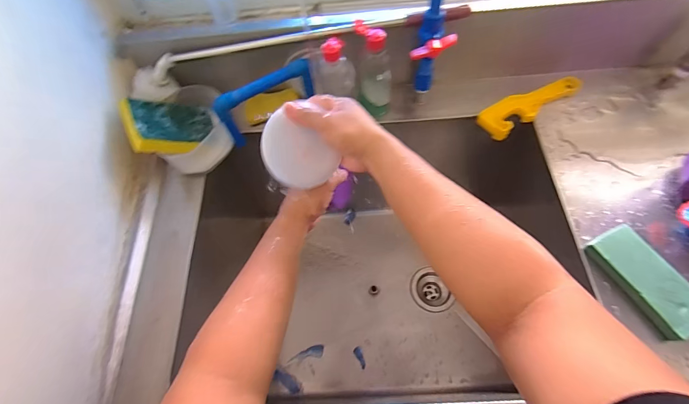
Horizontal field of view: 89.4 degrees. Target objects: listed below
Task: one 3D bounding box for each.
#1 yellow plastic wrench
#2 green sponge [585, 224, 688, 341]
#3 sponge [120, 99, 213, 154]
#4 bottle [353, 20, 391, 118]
[{"bbox_3d":[0.347,-0.181,0.640,0.211,0.034,0.061,-26,65,-9],"label":"yellow plastic wrench"},{"bbox_3d":[0.423,0.109,0.483,0.071,0.033,0.156,-26,65,-9],"label":"green sponge"},{"bbox_3d":[-0.293,-0.130,0.599,0.142,0.029,0.092,-7,67,-47],"label":"sponge"},{"bbox_3d":[0.051,-0.223,0.601,0.047,0.162,0.059,-23,64,-7],"label":"bottle"}]

